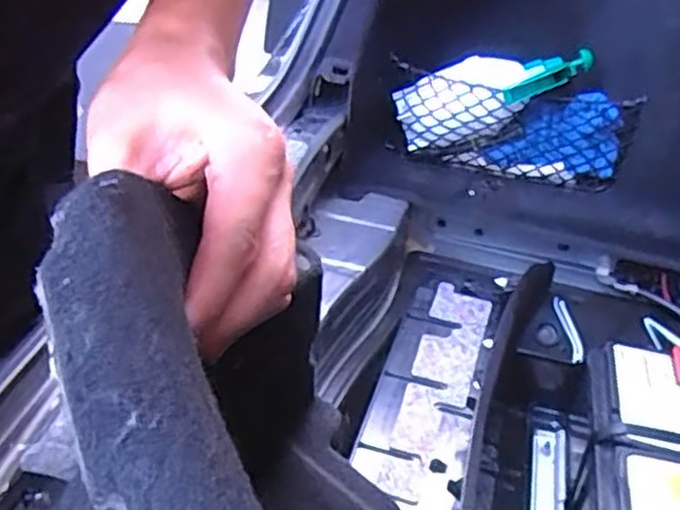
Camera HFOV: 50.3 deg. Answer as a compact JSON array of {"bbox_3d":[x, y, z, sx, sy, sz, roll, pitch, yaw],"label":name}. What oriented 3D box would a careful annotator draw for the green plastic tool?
[{"bbox_3d":[0.303,-0.264,1.062,0.132,0.045,0.026,-19,31,18],"label":"green plastic tool"}]

